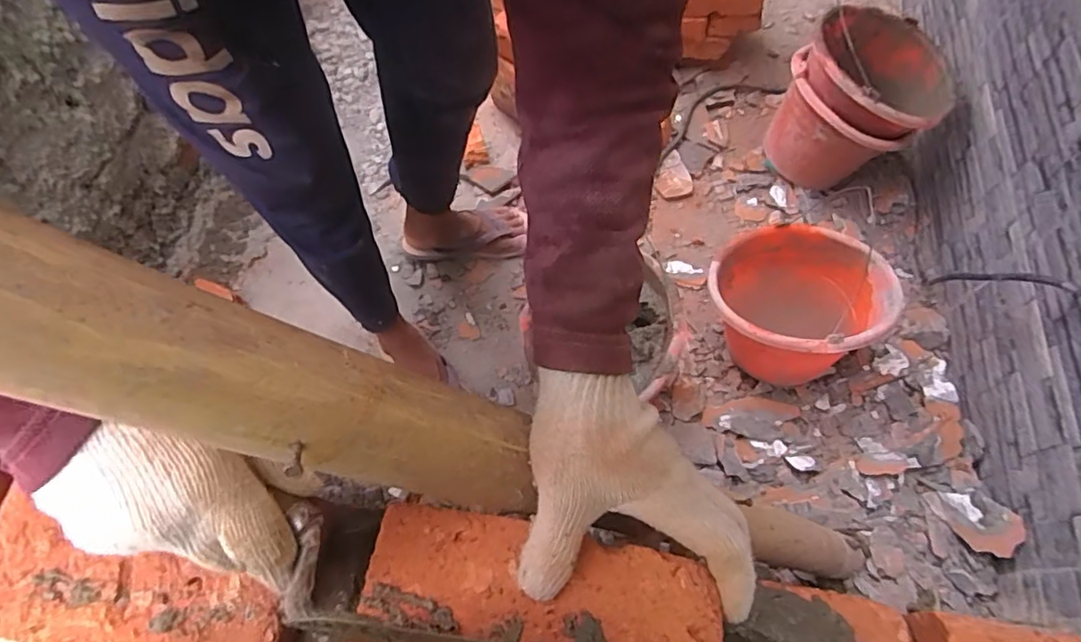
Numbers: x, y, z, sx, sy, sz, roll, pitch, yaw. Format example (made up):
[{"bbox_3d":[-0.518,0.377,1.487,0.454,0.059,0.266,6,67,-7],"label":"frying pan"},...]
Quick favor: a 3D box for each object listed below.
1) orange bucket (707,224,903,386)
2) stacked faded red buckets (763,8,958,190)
[{"bbox_3d":[0.372,-0.028,0.866,0.235,0.166,0.219,-1,63,1],"label":"orange bucket"},{"bbox_3d":[0.552,-0.382,1.010,0.223,0.266,0.241,-1,63,1],"label":"stacked faded red buckets"}]

